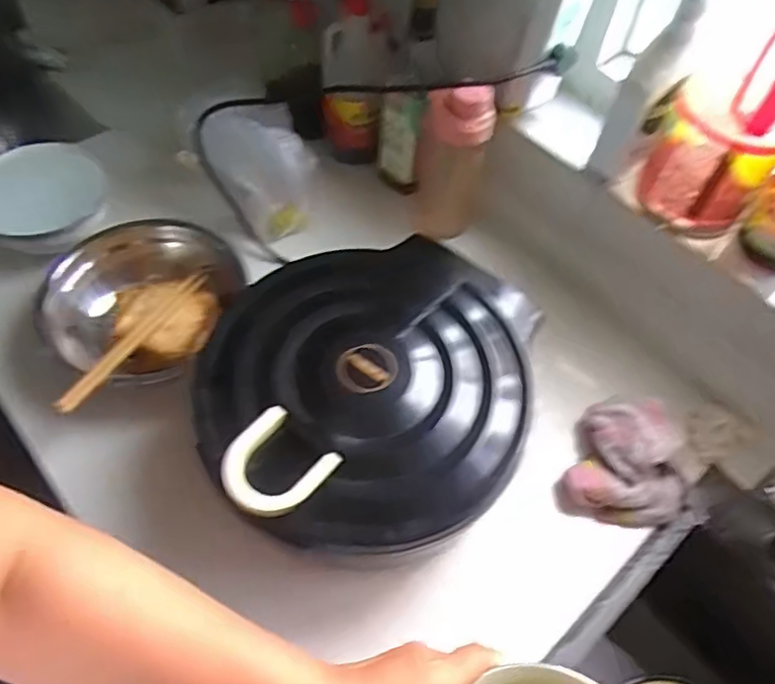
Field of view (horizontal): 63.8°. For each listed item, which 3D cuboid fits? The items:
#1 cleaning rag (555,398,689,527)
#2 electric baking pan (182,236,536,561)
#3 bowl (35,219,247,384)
[{"bbox_3d":[0.243,0.116,0.632,0.127,0.061,0.125,5,56,-1],"label":"cleaning rag"},{"bbox_3d":[-0.007,0.047,0.596,0.294,0.122,0.335,33,60,16],"label":"electric baking pan"},{"bbox_3d":[-0.282,-0.052,0.696,0.198,0.073,0.206,2,56,-3],"label":"bowl"}]

